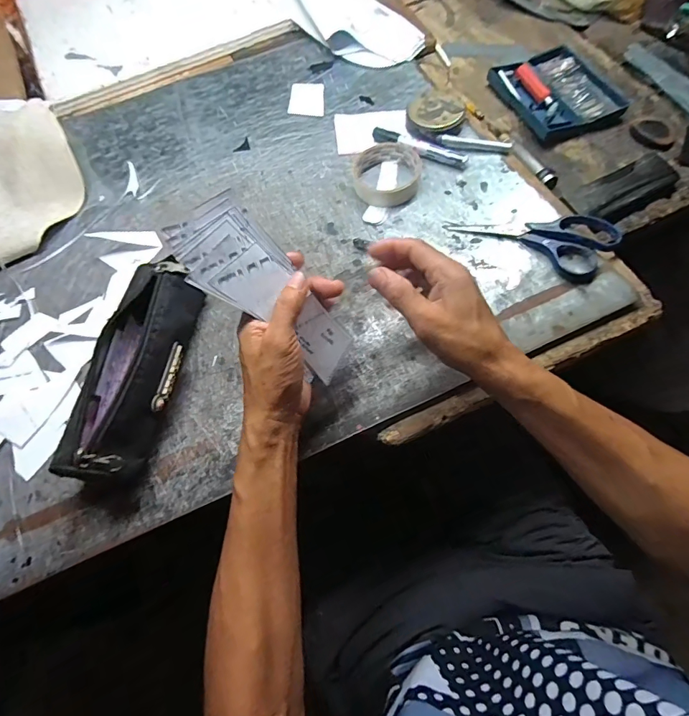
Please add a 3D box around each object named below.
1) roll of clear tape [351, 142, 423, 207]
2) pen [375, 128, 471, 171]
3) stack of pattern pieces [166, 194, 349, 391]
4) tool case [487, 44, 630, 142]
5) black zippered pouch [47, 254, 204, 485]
[{"bbox_3d":[0.055,-0.231,0.521,0.087,0.024,0.081,-1,65,3],"label":"roll of clear tape"},{"bbox_3d":[0.096,-0.274,0.540,0.132,0.019,0.020,28,70,15],"label":"pen"},{"bbox_3d":[-0.058,-0.049,0.336,0.066,0.170,0.005,-51,31,-13],"label":"stack of pattern pieces"},{"bbox_3d":[0.300,-0.380,0.597,0.131,0.024,0.152,-20,66,-6],"label":"tool case"},{"bbox_3d":[-0.202,0.010,0.408,0.067,0.071,0.211,6,66,6],"label":"black zippered pouch"}]

